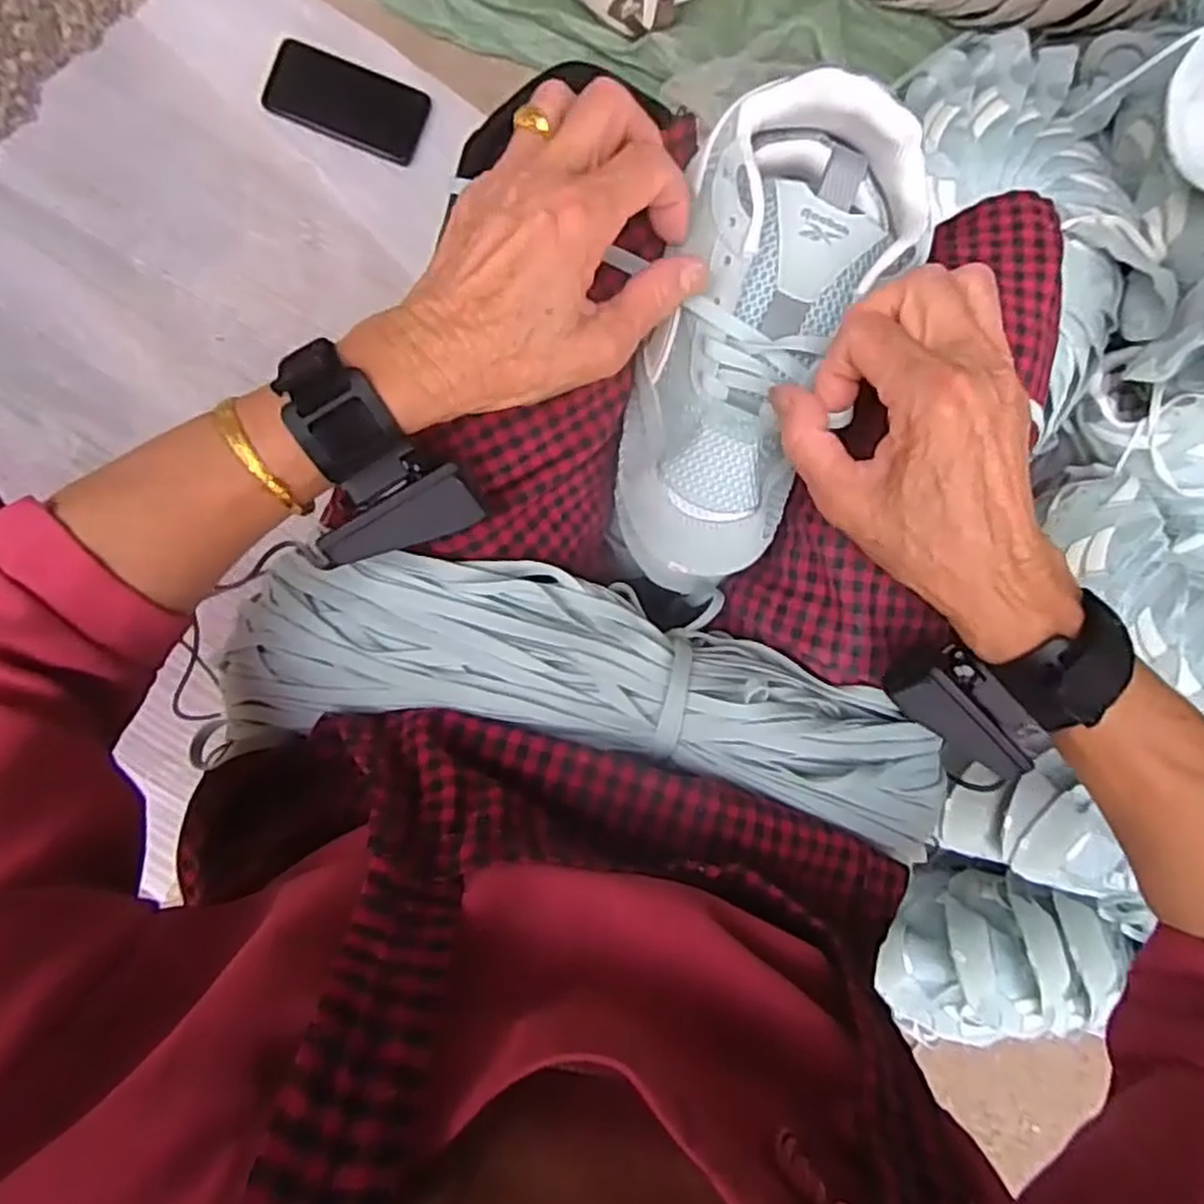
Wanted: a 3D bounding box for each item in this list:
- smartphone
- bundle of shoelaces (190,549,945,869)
[{"bbox_3d":[-0.257,-0.505,0.775,0.159,0.010,0.075,21,99,-3],"label":"smartphone"},{"bbox_3d":[0.002,0.048,0.374,0.371,0.071,0.117,9,81,-9],"label":"bundle of shoelaces"}]

